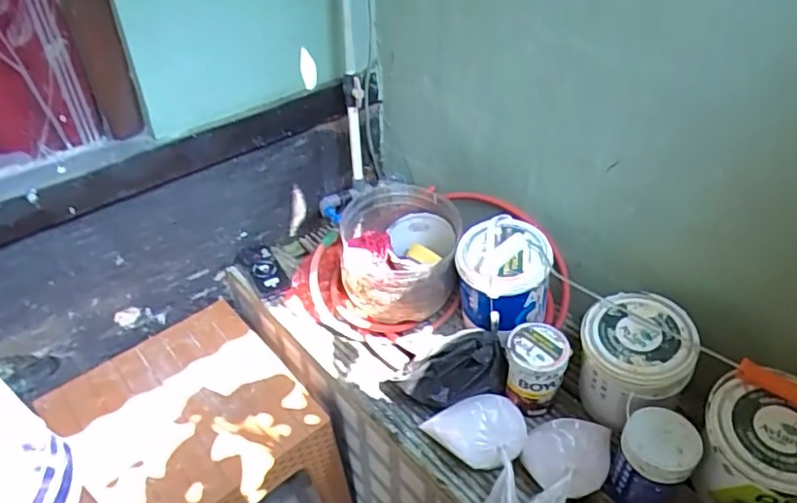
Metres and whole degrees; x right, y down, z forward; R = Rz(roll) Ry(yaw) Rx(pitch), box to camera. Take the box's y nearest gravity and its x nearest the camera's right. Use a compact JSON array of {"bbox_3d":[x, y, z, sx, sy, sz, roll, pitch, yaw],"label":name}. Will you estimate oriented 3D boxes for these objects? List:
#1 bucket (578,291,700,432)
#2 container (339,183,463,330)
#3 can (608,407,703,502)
[{"bbox_3d":[0.406,0.197,1.048,0.182,0.189,0.167,26,48,27],"label":"bucket"},{"bbox_3d":[0.003,0.011,1.278,0.236,0.202,0.254,1,42,1],"label":"container"},{"bbox_3d":[0.401,0.337,0.953,0.106,0.162,0.104,22,46,23],"label":"can"}]

